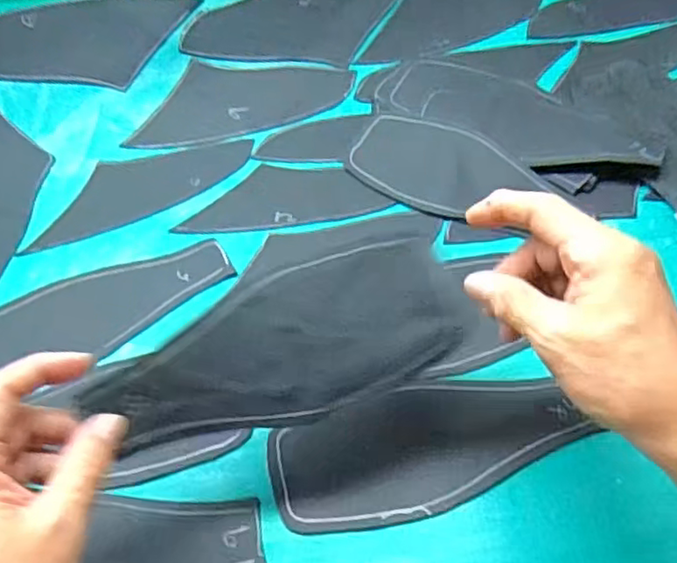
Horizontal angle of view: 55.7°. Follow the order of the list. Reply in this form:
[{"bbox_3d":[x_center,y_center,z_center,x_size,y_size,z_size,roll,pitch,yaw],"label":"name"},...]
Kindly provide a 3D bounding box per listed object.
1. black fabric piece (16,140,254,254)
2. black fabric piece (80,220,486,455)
[{"bbox_3d":[-0.160,-0.077,0.524,0.184,0.009,0.065,-23,55,-13],"label":"black fabric piece"},{"bbox_3d":[-0.028,0.029,0.339,0.196,0.013,0.091,-21,87,-13],"label":"black fabric piece"}]

